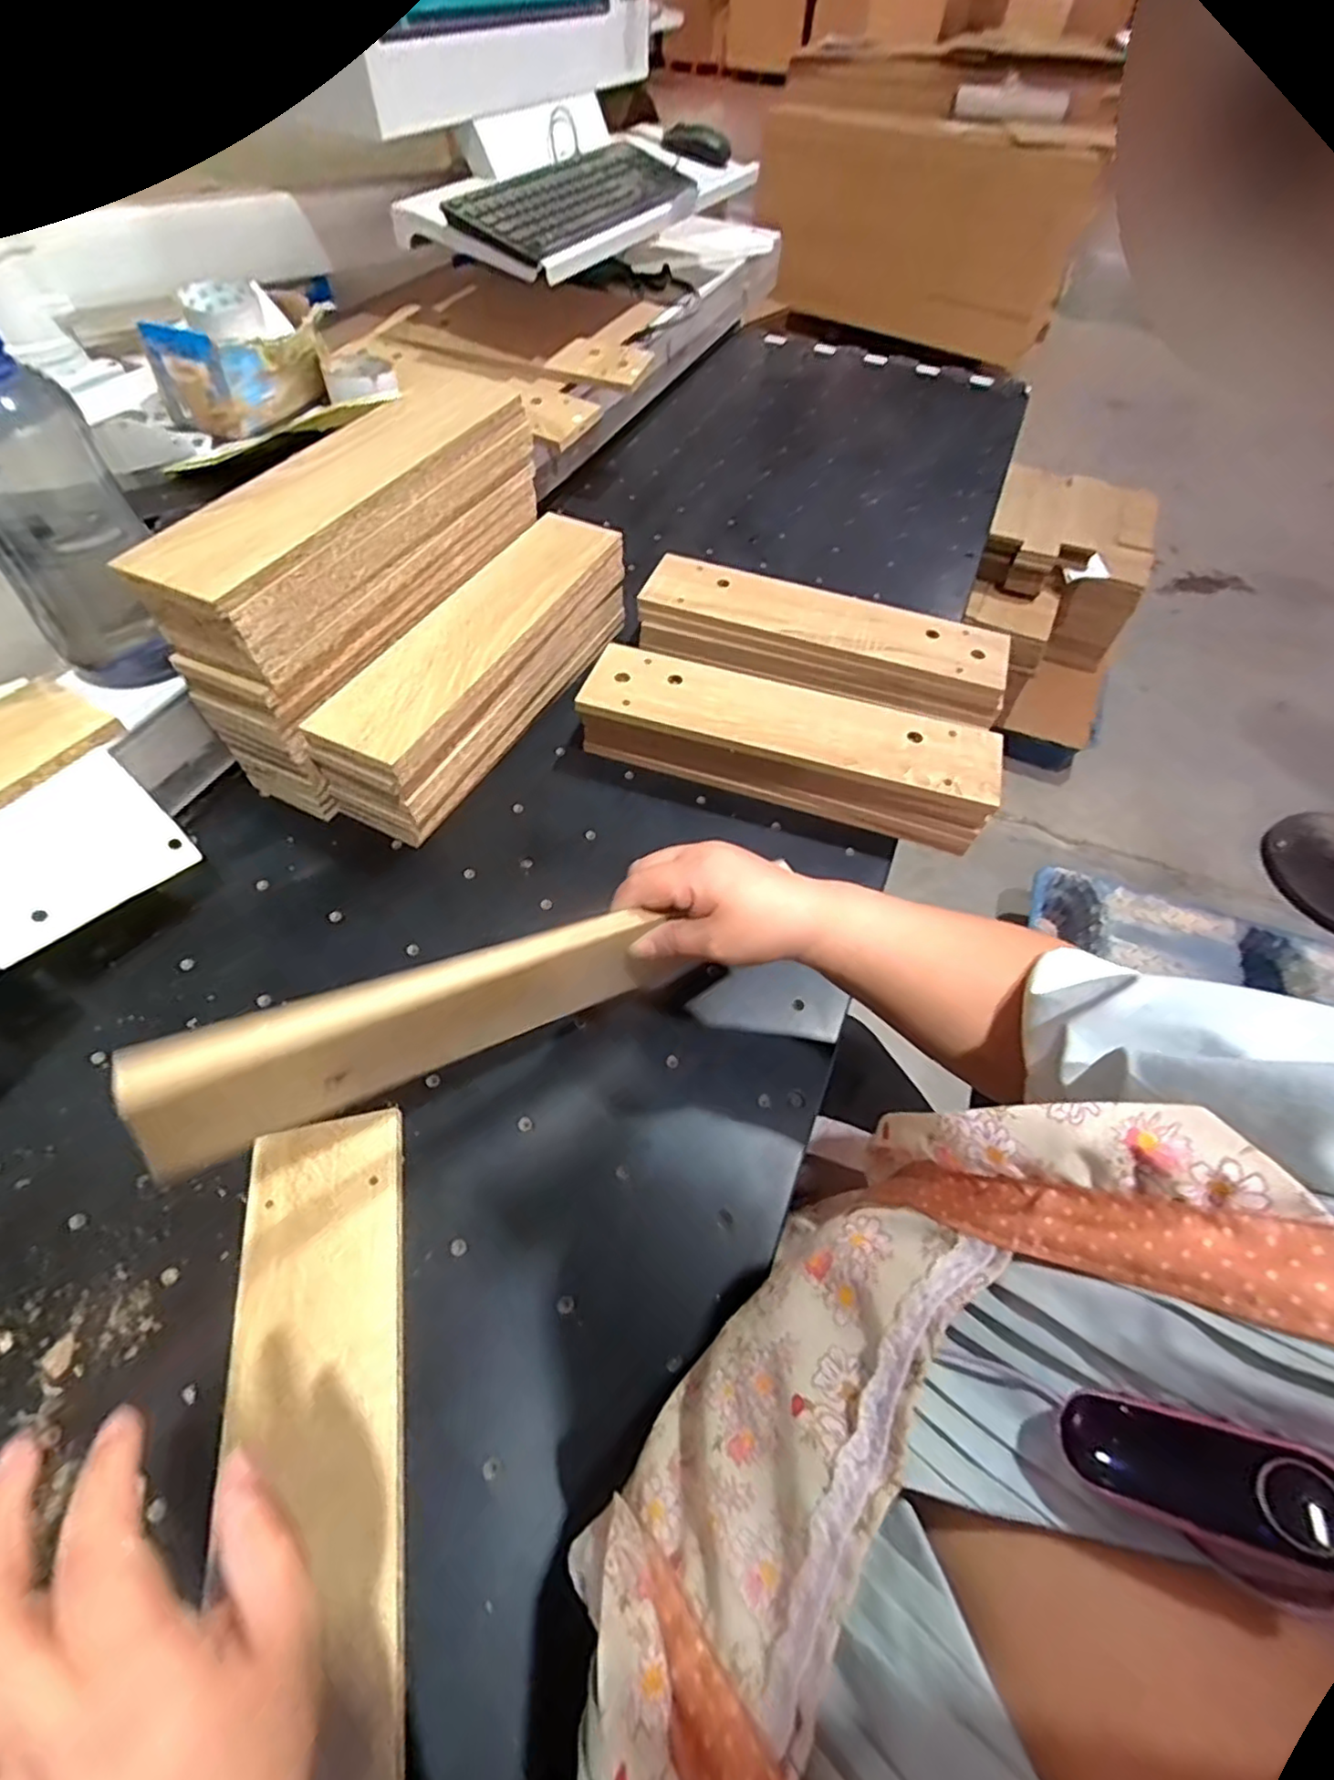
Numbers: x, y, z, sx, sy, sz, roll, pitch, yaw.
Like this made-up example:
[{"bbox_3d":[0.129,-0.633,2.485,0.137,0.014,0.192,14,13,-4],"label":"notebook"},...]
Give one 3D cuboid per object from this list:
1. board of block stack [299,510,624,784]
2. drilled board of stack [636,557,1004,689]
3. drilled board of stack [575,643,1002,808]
[{"bbox_3d":[-0.171,-0.244,0.617,0.093,0.026,0.369,22,58,13],"label":"board of block stack"},{"bbox_3d":[0.164,-0.284,0.695,0.375,0.013,0.096,17,57,9],"label":"drilled board of stack"},{"bbox_3d":[0.107,-0.150,0.591,0.360,0.025,0.084,17,57,9],"label":"drilled board of stack"}]

